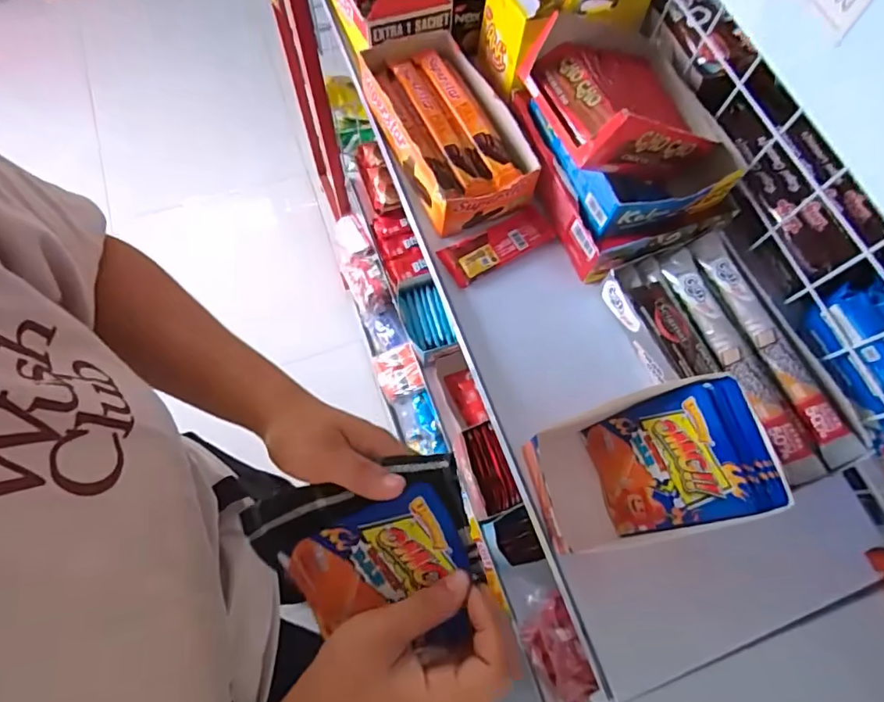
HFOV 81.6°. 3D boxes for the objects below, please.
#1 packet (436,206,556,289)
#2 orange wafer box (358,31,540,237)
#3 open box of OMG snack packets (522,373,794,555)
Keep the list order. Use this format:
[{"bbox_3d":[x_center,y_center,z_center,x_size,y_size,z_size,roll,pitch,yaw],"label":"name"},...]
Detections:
[{"bbox_3d":[0.057,-0.109,0.527,0.116,0.007,0.044,-29,74,-13],"label":"packet"},{"bbox_3d":[0.004,-0.237,0.544,0.114,0.048,0.219,-25,73,-11],"label":"orange wafer box"},{"bbox_3d":[0.159,0.099,0.423,0.121,0.160,0.107,-11,70,-7],"label":"open box of OMG snack packets"}]

